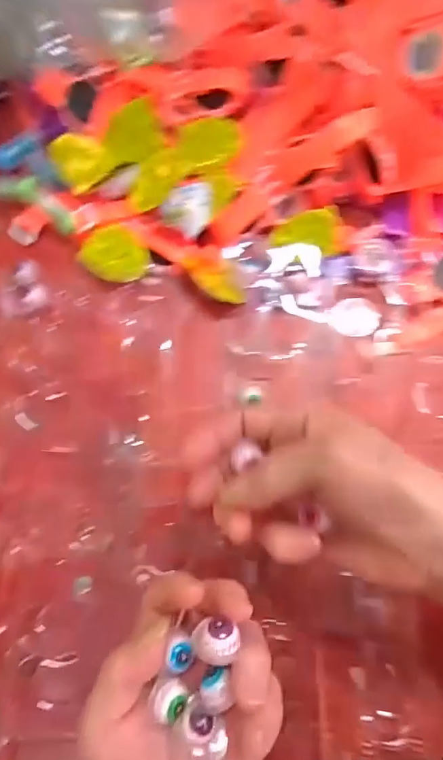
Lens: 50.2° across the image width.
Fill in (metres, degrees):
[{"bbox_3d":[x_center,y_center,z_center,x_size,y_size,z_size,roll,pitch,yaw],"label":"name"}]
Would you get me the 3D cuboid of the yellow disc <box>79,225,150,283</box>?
[{"bbox_3d":[-0.081,-0.095,0.363,0.043,0.004,0.048,-43,88,4],"label":"yellow disc"}]

